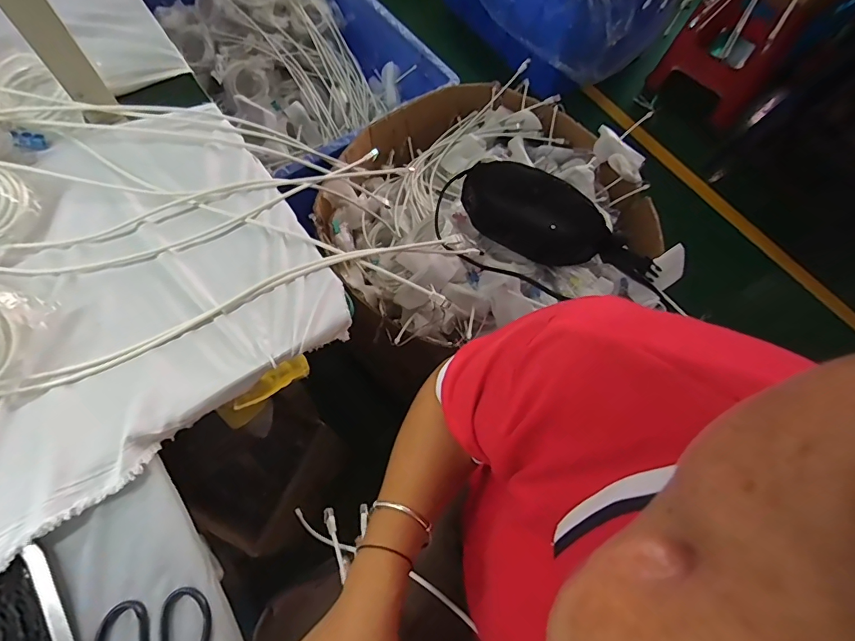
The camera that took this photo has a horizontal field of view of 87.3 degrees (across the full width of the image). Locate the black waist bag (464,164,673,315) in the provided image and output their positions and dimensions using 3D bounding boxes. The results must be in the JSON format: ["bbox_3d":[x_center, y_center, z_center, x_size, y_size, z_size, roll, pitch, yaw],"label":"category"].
[{"bbox_3d":[0.221,-0.157,0.747,0.371,0.084,0.106,27,68,8],"label":"black waist bag"}]

